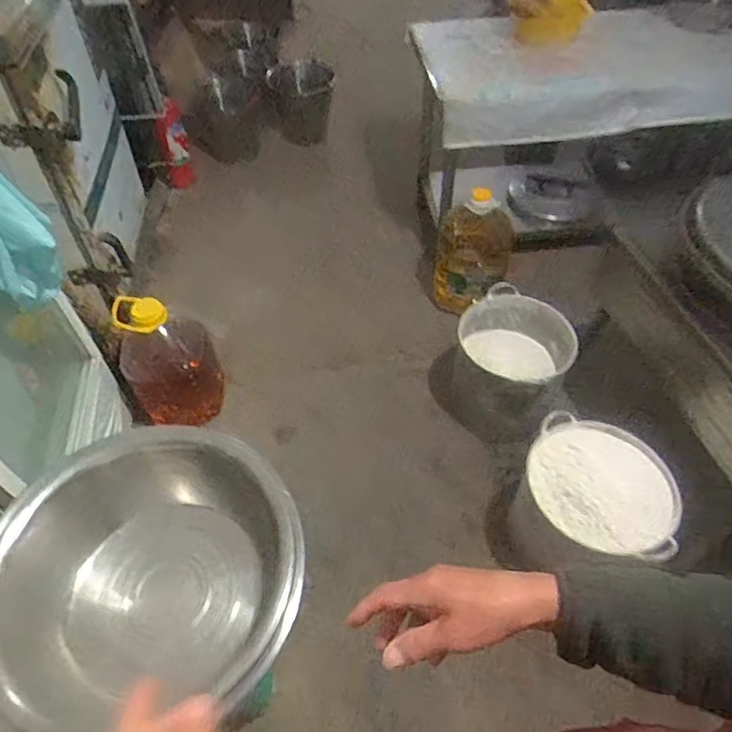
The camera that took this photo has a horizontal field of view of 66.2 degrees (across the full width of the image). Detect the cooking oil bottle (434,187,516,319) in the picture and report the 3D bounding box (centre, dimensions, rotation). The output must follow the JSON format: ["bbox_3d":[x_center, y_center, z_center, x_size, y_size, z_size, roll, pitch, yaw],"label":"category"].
[{"bbox_3d":[0.353,-0.398,1.841,0.252,0.425,0.226,15,53,12],"label":"cooking oil bottle"}]

